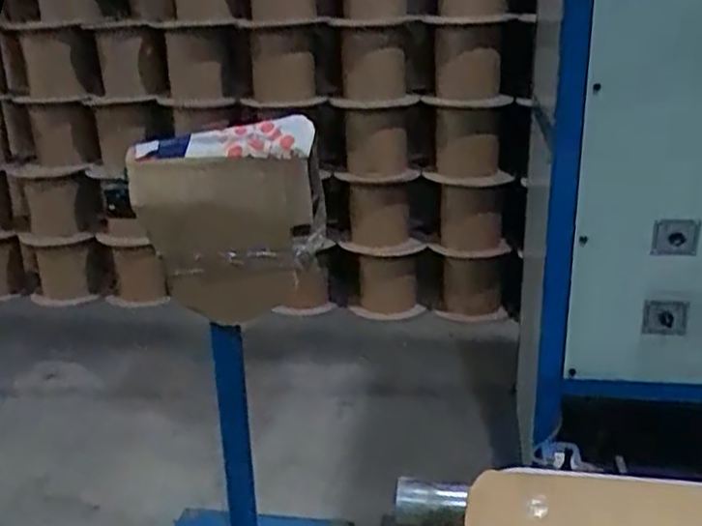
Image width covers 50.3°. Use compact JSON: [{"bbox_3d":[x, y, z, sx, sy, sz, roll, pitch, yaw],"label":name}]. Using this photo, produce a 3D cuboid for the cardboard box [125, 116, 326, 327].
[{"bbox_3d":[-0.244,-0.082,1.506,0.371,0.366,0.144,-3,21,-1],"label":"cardboard box"}]

